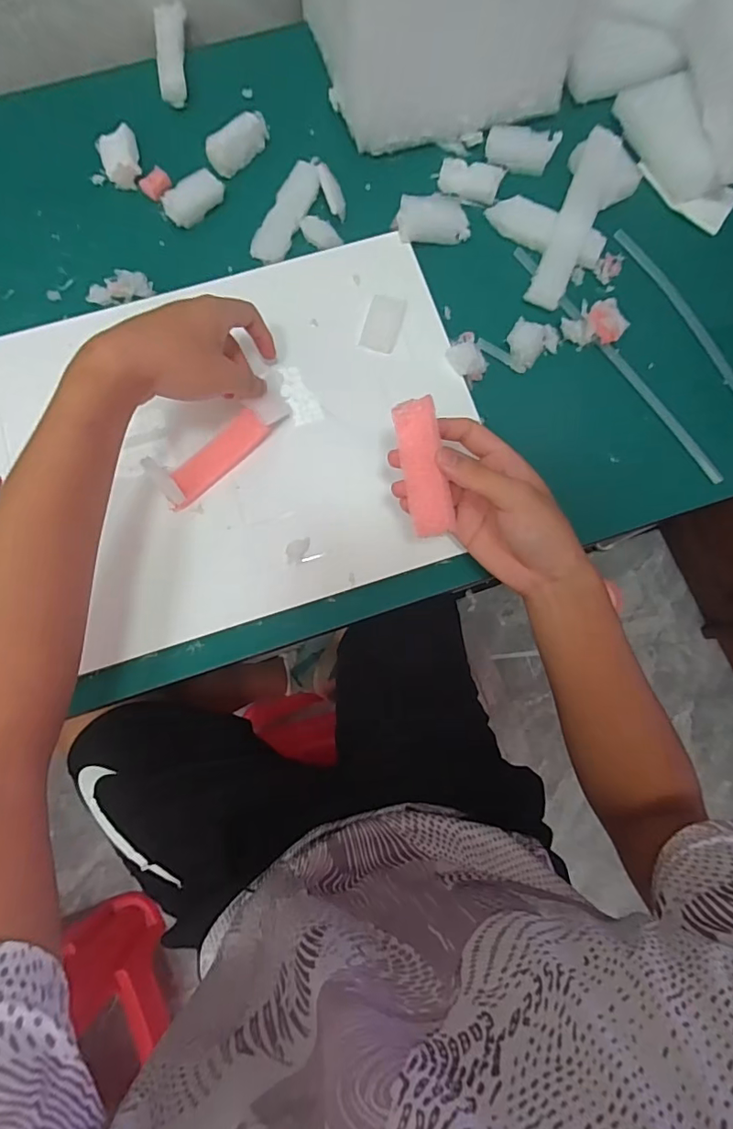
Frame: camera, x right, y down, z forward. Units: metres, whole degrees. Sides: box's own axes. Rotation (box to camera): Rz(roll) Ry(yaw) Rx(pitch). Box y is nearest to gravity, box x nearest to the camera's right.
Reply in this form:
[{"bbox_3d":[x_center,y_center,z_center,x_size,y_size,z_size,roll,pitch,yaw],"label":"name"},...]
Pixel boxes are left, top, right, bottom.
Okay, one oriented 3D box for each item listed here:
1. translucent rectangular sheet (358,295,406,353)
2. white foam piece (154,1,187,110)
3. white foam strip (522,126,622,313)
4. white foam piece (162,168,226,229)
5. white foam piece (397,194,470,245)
[{"bbox_3d":[0.015,-0.208,0.439,0.031,0.004,0.052,15,78,3],"label":"translucent rectangular sheet"},{"bbox_3d":[-0.190,-0.502,0.502,0.028,0.026,0.113,-7,77,-2],"label":"white foam piece"},{"bbox_3d":[0.186,-0.308,0.454,0.031,0.011,0.171,22,86,10],"label":"white foam strip"},{"bbox_3d":[-0.158,-0.334,0.467,0.057,0.021,0.024,-42,81,-9],"label":"white foam piece"},{"bbox_3d":[0.060,-0.313,0.463,0.063,0.018,0.040,-6,77,-2],"label":"white foam piece"}]

